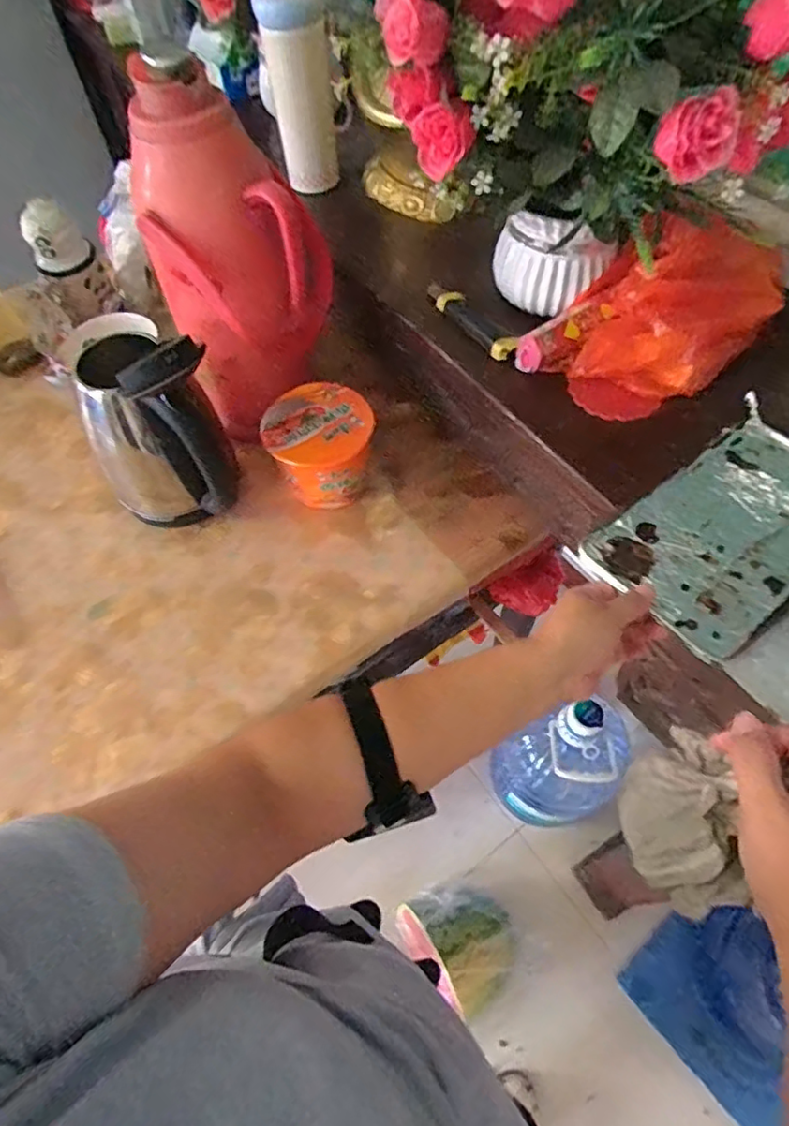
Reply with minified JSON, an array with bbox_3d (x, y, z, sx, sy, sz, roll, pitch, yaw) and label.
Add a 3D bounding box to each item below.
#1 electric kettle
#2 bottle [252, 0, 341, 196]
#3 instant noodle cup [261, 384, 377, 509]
[{"bbox_3d":[-0.271,-0.145,0.669,0.137,0.258,0.187,-36,63,-19],"label":"electric kettle"},{"bbox_3d":[-0.117,-0.618,0.757,0.076,0.240,0.059,3,58,5],"label":"bottle"},{"bbox_3d":[-0.091,-0.143,0.741,0.125,0.113,0.129,-1,58,2],"label":"instant noodle cup"}]

